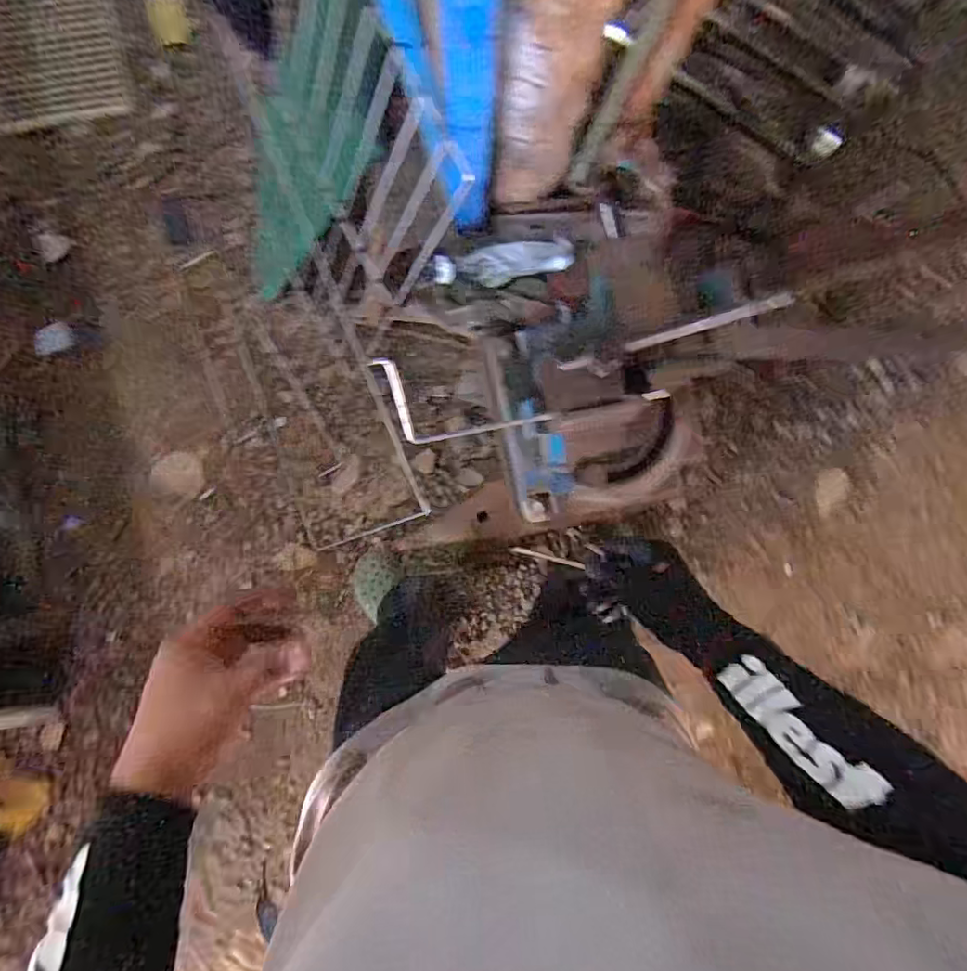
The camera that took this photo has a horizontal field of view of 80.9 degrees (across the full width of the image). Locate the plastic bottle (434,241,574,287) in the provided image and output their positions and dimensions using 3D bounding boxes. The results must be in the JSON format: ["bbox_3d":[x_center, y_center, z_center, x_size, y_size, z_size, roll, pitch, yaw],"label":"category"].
[{"bbox_3d":[0.026,-0.305,0.776,0.184,0.040,0.046,-8,92,-4],"label":"plastic bottle"}]

